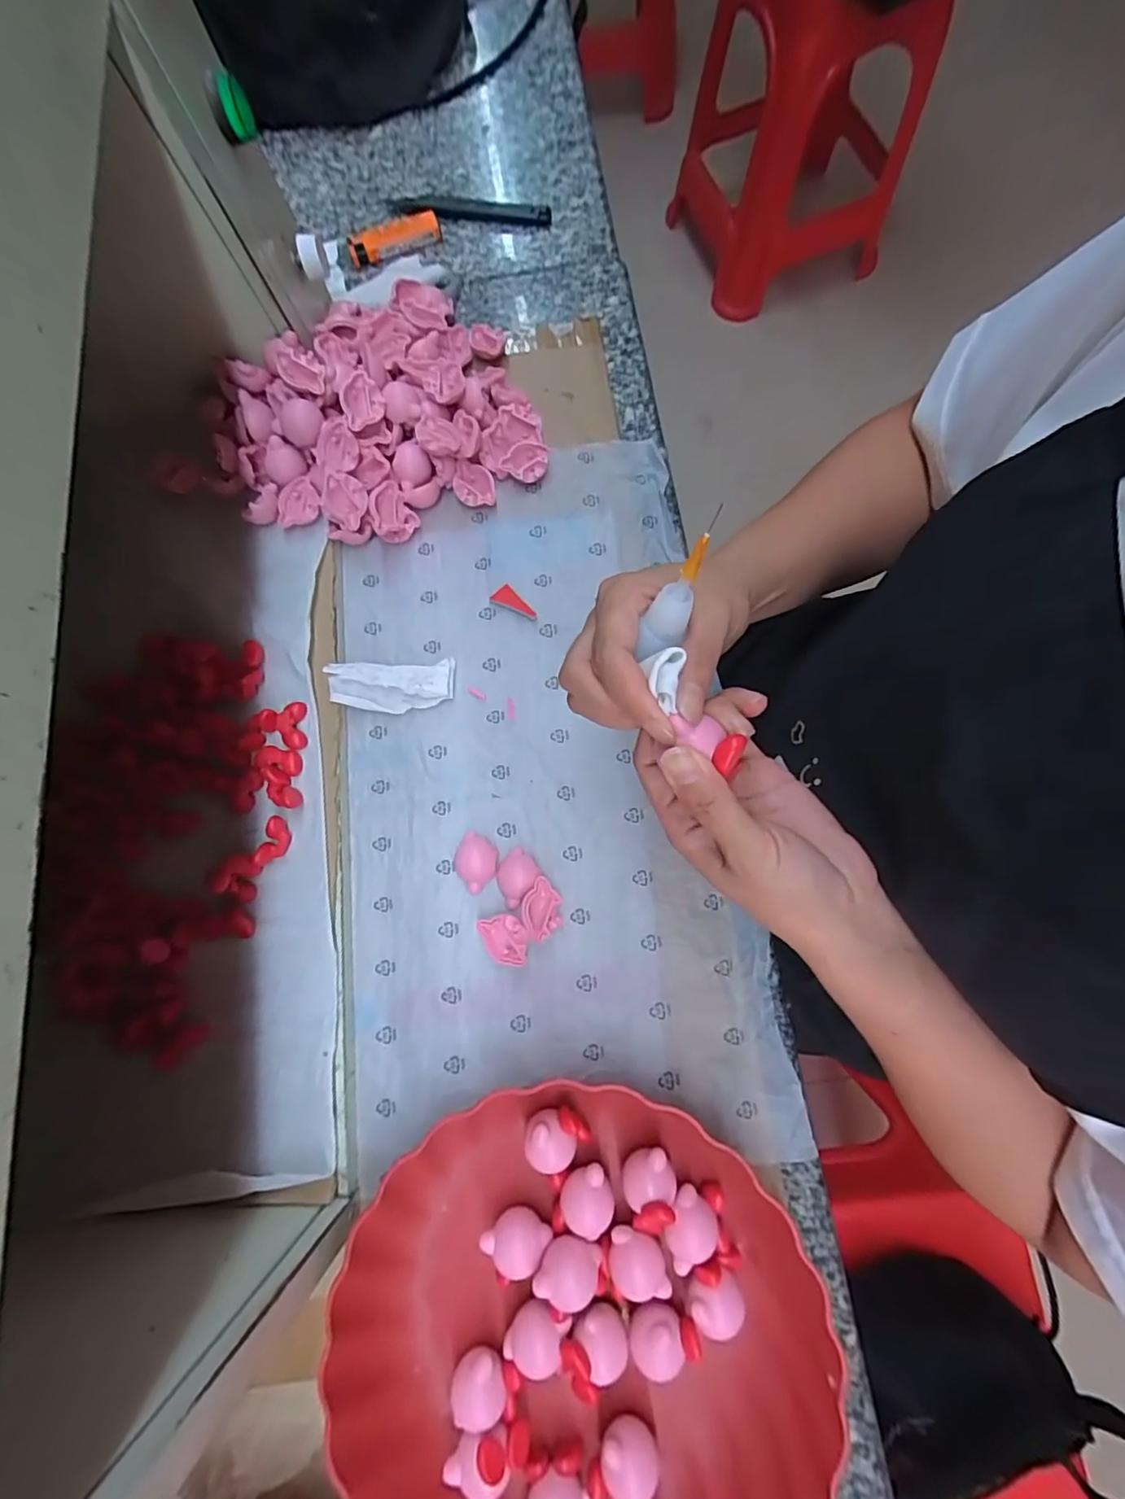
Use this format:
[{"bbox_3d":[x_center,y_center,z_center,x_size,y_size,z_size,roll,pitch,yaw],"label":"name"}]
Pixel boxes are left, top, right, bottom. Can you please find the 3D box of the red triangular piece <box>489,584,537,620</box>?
[{"bbox_3d":[-0.034,-0.099,0.386,0.016,0.004,0.032,-43,82,-8],"label":"red triangular piece"}]

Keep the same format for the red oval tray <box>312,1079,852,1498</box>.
[{"bbox_3d":[0.008,0.299,0.281,0.240,0.043,0.232,11,79,2],"label":"red oval tray"}]

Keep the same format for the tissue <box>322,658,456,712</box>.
[{"bbox_3d":[-0.115,-0.044,0.376,0.082,0.013,0.032,-5,79,-1],"label":"tissue"}]

